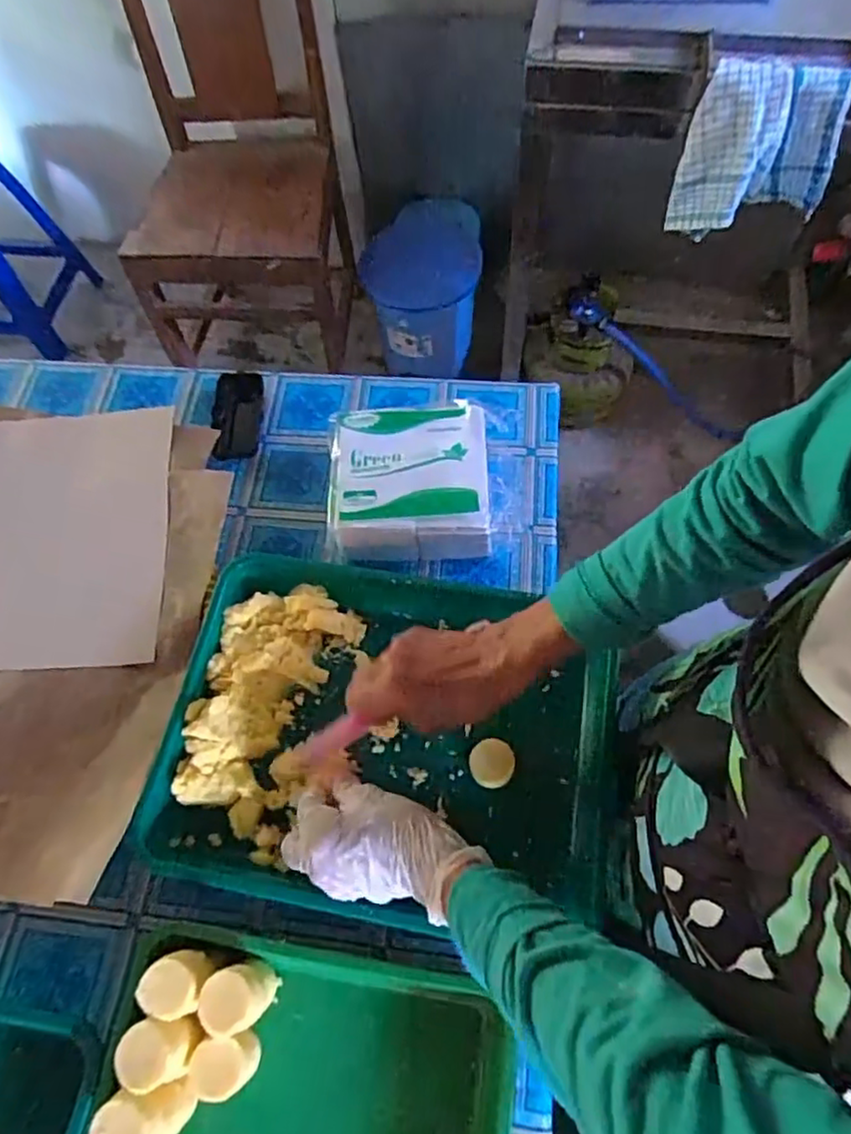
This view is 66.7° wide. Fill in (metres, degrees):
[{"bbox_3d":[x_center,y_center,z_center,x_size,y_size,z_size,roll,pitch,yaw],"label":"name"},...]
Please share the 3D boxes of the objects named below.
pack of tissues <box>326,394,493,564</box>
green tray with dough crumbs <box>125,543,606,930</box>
[{"bbox_3d":[-0.015,-0.083,0.632,0.150,0.063,0.159,-4,64,1],"label":"pack of tissues"},{"bbox_3d":[-0.028,0.134,0.544,0.365,0.049,0.275,8,65,7],"label":"green tray with dough crumbs"}]

